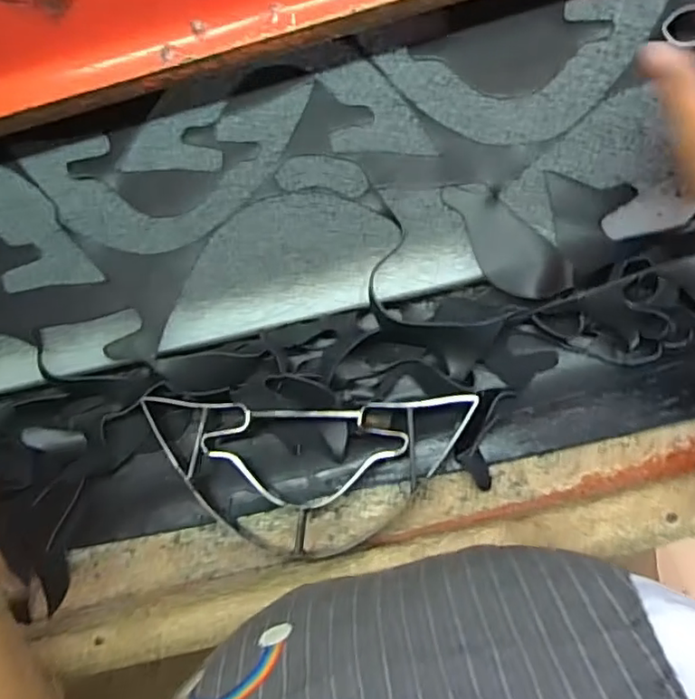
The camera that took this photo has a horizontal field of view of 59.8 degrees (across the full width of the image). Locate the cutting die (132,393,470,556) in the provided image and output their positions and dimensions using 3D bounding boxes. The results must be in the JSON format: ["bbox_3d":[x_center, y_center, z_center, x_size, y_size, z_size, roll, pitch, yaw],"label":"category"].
[{"bbox_3d":[-0.031,0.103,0.483,0.260,0.041,0.127,-1,88,4],"label":"cutting die"}]

